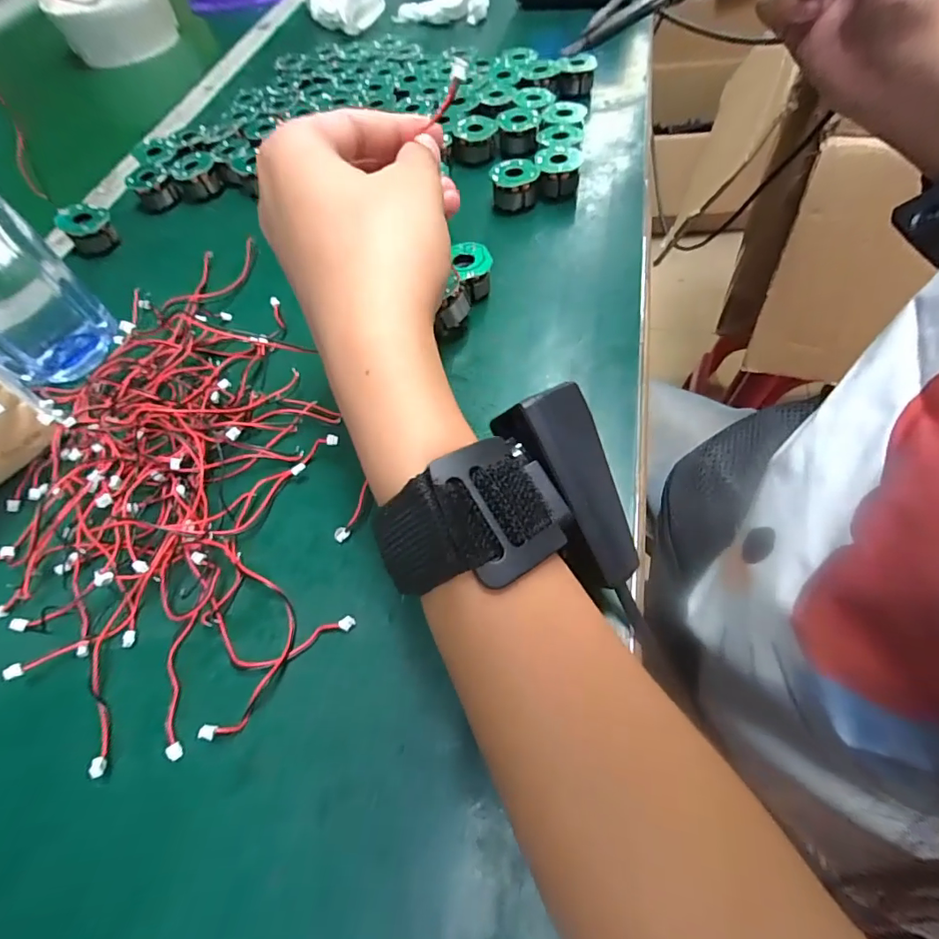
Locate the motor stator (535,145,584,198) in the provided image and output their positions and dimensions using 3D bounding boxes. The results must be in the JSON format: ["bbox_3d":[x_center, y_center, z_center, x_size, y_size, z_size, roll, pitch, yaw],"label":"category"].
[{"bbox_3d":[0.060,-0.200,0.334,0.030,0.021,0.030,1,59,6],"label":"motor stator"}]

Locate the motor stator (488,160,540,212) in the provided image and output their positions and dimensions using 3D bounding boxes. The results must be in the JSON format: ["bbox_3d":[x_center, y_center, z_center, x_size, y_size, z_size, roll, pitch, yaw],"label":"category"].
[{"bbox_3d":[0.029,-0.188,0.330,0.027,0.024,0.025,-23,60,-8],"label":"motor stator"}]

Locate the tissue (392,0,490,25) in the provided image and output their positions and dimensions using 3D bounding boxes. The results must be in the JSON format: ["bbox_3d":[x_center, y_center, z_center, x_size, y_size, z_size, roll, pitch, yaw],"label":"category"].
[{"bbox_3d":[-0.031,-0.479,0.508,0.097,0.042,0.028,3,58,21],"label":"tissue"}]

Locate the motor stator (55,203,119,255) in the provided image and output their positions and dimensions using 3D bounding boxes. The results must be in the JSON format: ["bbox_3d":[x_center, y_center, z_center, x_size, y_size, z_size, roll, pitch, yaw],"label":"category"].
[{"bbox_3d":[-0.264,-0.166,0.346,0.030,0.027,0.027,-37,63,-16],"label":"motor stator"}]

